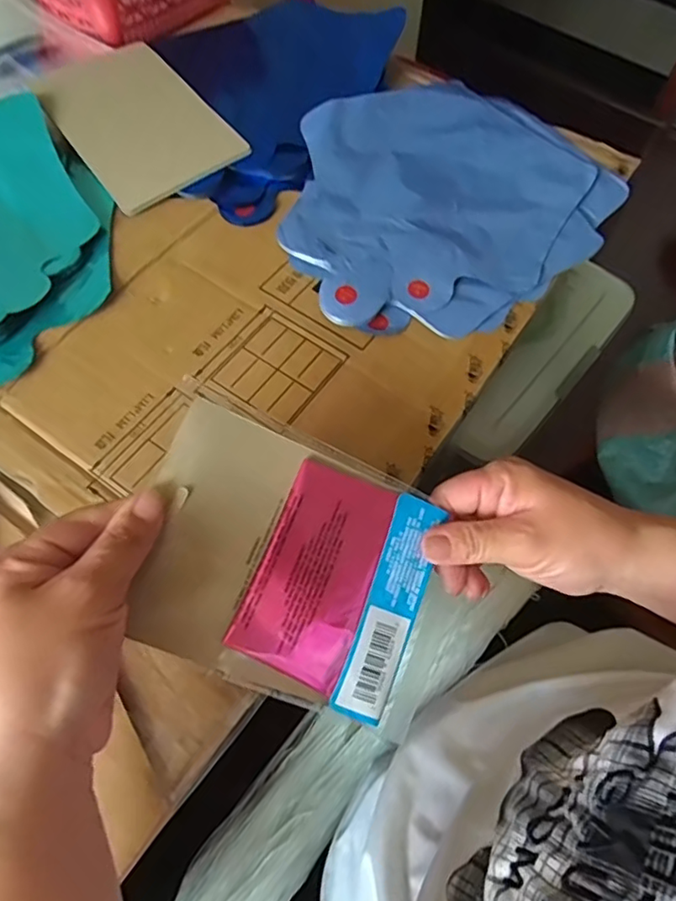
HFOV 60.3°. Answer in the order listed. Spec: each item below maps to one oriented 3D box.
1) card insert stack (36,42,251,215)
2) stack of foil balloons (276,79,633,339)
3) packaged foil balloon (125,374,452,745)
[{"bbox_3d":[-0.165,-0.272,0.478,0.114,0.006,0.171,-35,74,-15],"label":"card insert stack"},{"bbox_3d":[0.075,-0.206,0.458,0.273,0.015,0.234,-38,69,-19],"label":"stack of foil balloons"},{"bbox_3d":[-0.017,0.055,0.284,0.158,0.005,0.117,26,76,-12],"label":"packaged foil balloon"}]

